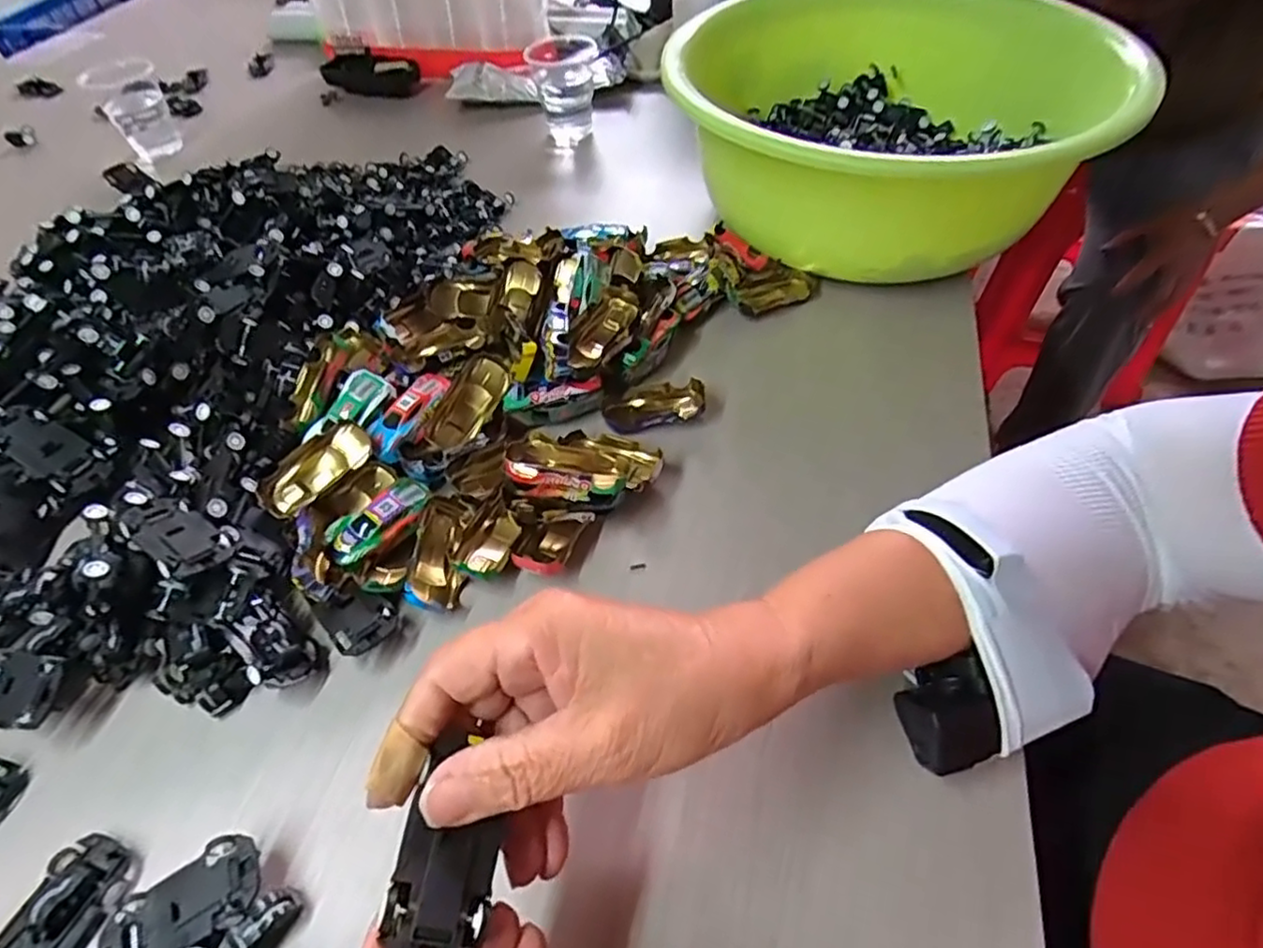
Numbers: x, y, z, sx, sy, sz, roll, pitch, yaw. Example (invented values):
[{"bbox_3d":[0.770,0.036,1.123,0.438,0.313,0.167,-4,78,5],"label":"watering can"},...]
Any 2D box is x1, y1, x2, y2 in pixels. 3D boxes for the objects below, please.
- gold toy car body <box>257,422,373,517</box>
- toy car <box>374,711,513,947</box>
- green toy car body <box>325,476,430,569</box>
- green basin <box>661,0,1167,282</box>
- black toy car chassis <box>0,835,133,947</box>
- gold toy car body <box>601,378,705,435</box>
[{"bbox_3d":[-0.175,-0.003,0.371,0.065,0.021,0.033,-35,56,-2],"label":"gold toy car body"},{"bbox_3d":[-0.059,0.117,0.212,0.029,0.020,0.065,19,42,-15],"label":"toy car"},{"bbox_3d":[-0.137,0.026,0.359,0.026,0.016,0.059,34,60,26],"label":"green toy car body"},{"bbox_3d":[0.183,-0.272,0.507,0.295,0.123,0.350,-1,51,1],"label":"green basin"},{"bbox_3d":[-0.228,0.175,0.255,0.034,0.012,0.063,17,54,16],"label":"black toy car chassis"},{"bbox_3d":[0.014,-0.045,0.415,0.063,0.012,0.035,-5,51,-2],"label":"gold toy car body"}]

